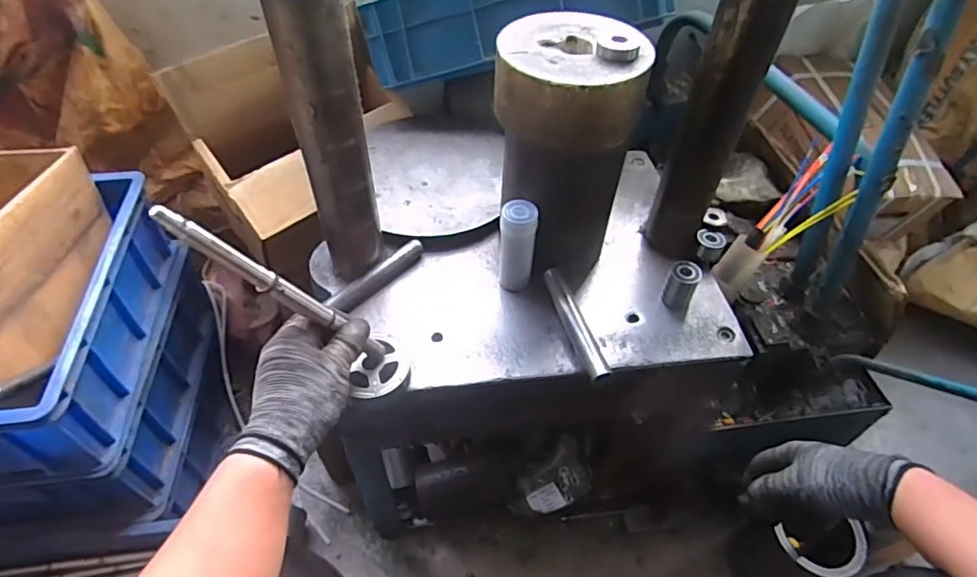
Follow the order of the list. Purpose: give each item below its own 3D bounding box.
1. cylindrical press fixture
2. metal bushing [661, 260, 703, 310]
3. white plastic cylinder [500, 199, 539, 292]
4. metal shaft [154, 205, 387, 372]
[{"bbox_3d":[0.079,-0.145,0.609,0.142,0.261,0.147,6,49,3],"label":"cylindrical press fixture"},{"bbox_3d":[0.223,-0.004,0.633,0.030,0.047,0.038,27,53,20],"label":"metal bushing"},{"bbox_3d":[0.032,-0.042,0.620,0.039,0.118,0.034,6,49,3],"label":"white plastic cylinder"},{"bbox_3d":[-0.161,0.010,0.453,0.021,0.257,0.012,-34,53,6],"label":"metal shaft"}]

